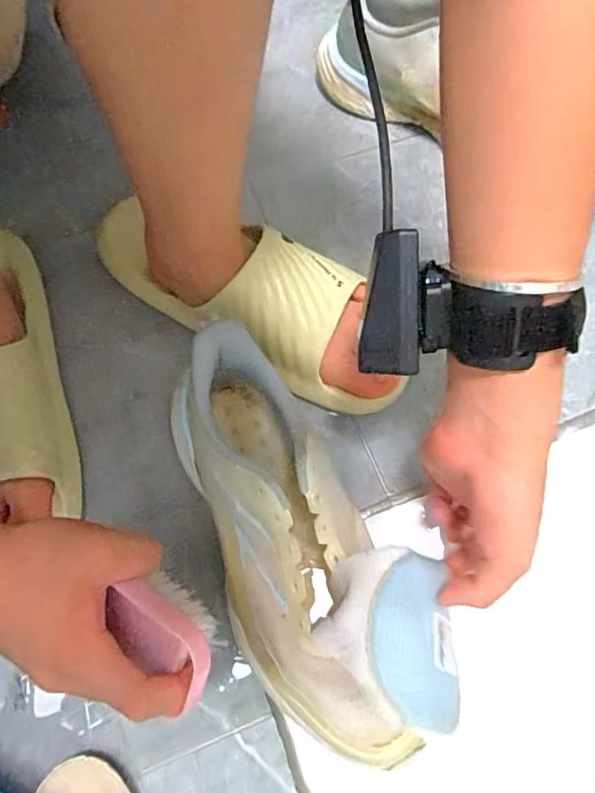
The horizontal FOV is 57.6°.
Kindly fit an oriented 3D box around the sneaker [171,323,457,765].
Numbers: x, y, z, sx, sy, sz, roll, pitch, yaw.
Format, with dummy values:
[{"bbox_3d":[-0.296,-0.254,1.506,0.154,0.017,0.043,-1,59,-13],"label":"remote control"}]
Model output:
[{"bbox_3d":[-0.001,0.081,0.319,0.108,0.084,0.242,-26,72,-10],"label":"sneaker"}]

